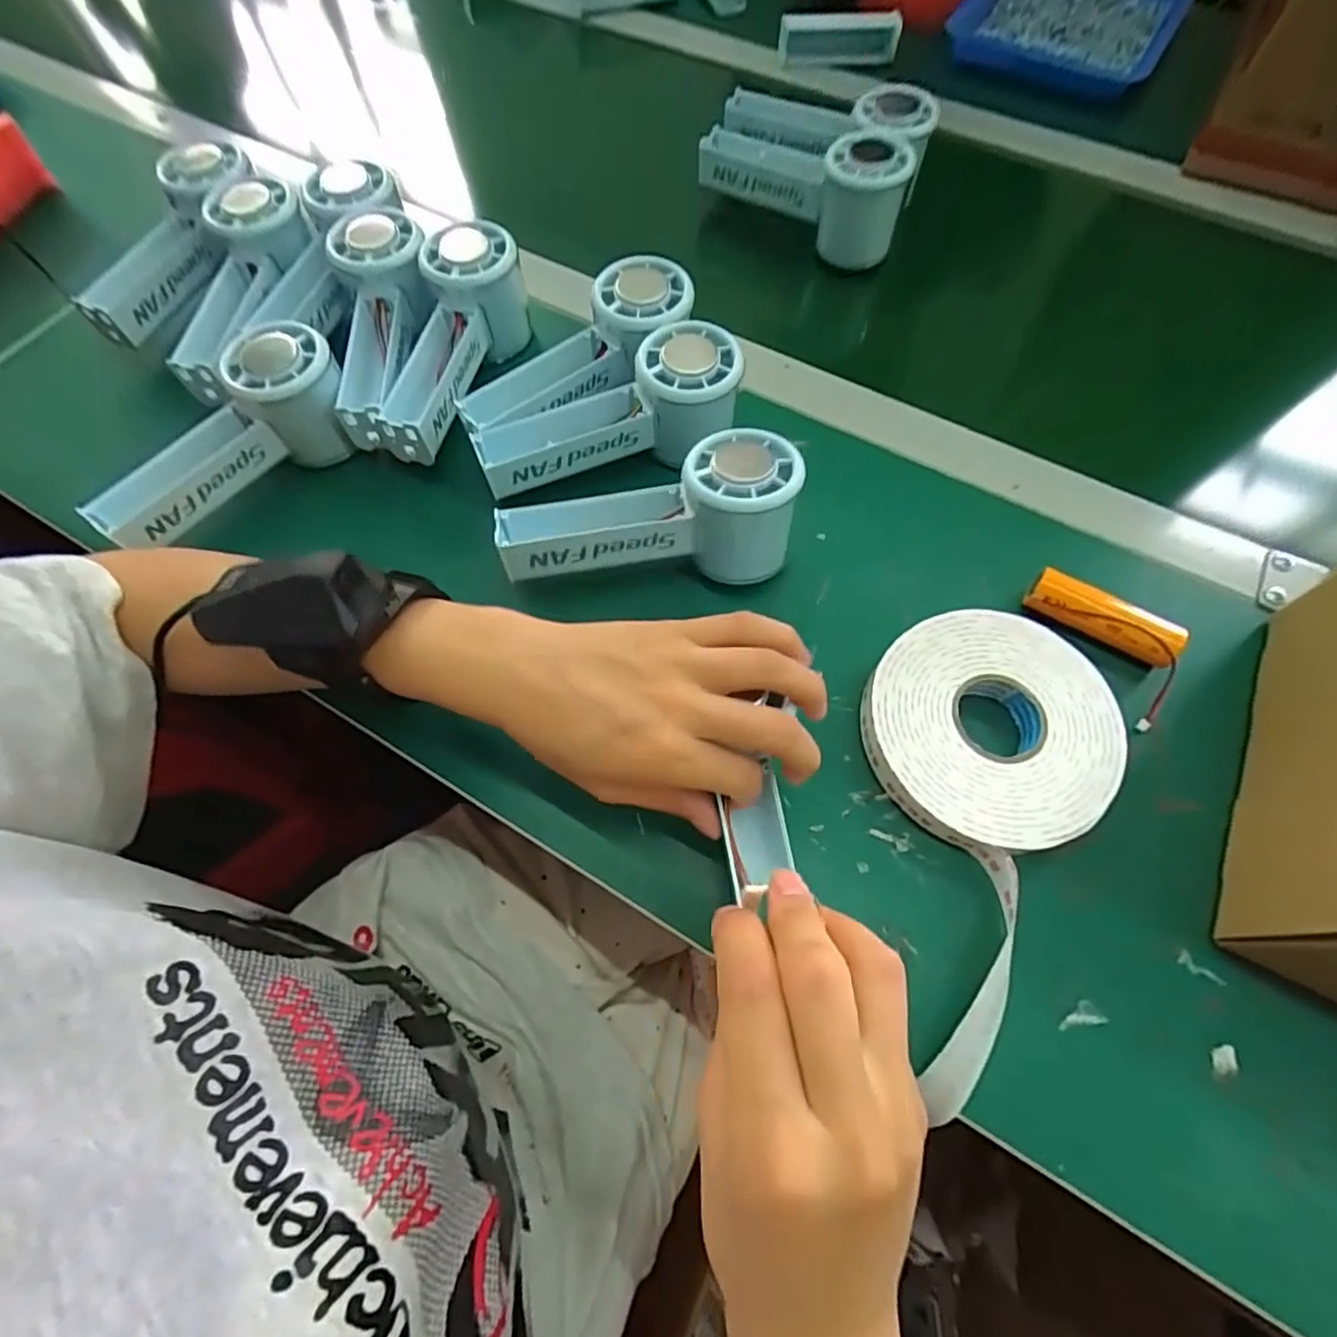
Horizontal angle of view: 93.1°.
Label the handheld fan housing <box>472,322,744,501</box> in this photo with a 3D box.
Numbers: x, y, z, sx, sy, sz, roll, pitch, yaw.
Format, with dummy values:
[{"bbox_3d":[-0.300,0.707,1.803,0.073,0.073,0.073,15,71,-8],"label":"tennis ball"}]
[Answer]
[{"bbox_3d":[-0.035,-0.145,0.353,0.147,0.048,0.060,-14,66,-6],"label":"handheld fan housing"}]

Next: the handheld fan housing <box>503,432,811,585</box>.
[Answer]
[{"bbox_3d":[-0.011,-0.079,0.323,0.147,0.058,0.058,-3,65,-1],"label":"handheld fan housing"}]

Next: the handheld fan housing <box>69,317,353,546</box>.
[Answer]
[{"bbox_3d":[-0.248,-0.127,0.350,0.145,0.056,0.059,-35,70,-14],"label":"handheld fan housing"}]

